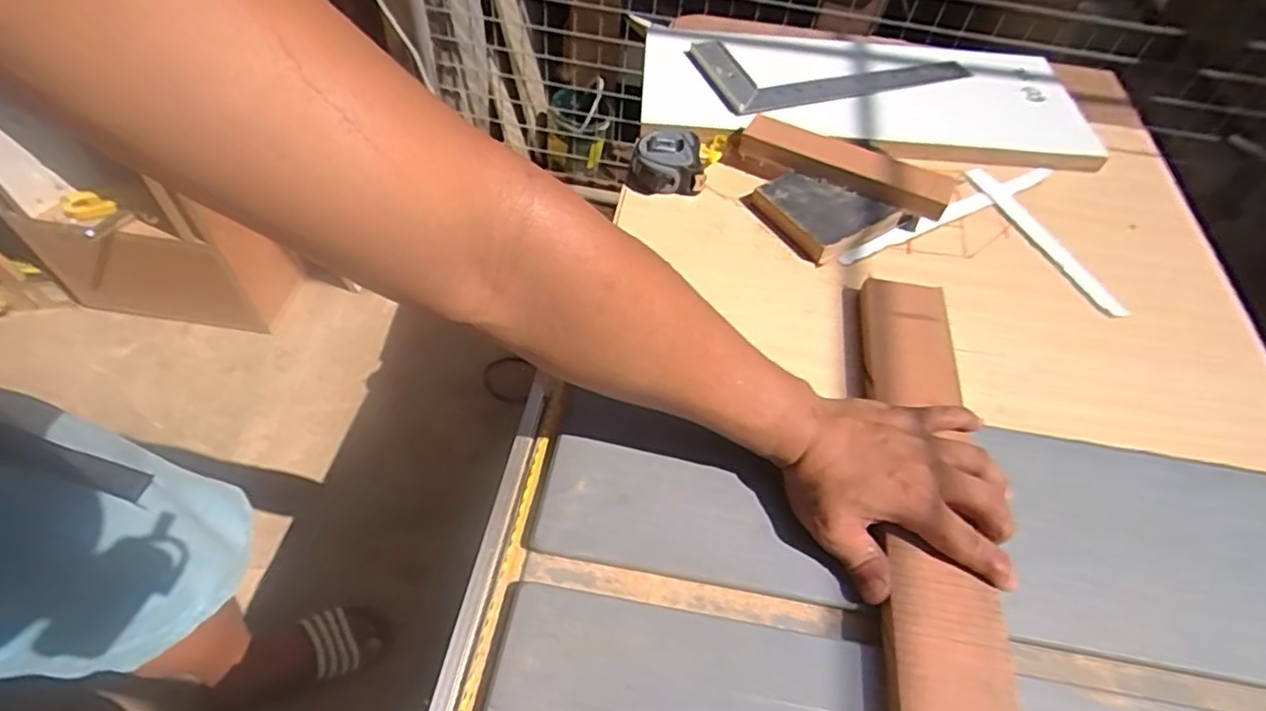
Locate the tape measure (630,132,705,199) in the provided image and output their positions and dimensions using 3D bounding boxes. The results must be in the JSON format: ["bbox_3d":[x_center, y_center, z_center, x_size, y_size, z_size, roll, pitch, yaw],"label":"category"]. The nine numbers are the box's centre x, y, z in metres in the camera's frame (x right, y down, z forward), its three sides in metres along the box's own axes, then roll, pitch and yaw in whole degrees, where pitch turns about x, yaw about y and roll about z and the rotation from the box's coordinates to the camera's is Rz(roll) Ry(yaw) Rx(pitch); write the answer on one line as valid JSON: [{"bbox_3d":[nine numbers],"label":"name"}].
[{"bbox_3d":[0.034,-0.195,0.631,0.071,0.036,0.066,5,55,0],"label":"tape measure"}]

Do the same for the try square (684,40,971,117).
[{"bbox_3d":[0.230,-0.350,0.757,0.293,0.023,0.176,-14,57,-13],"label":"try square"}]

